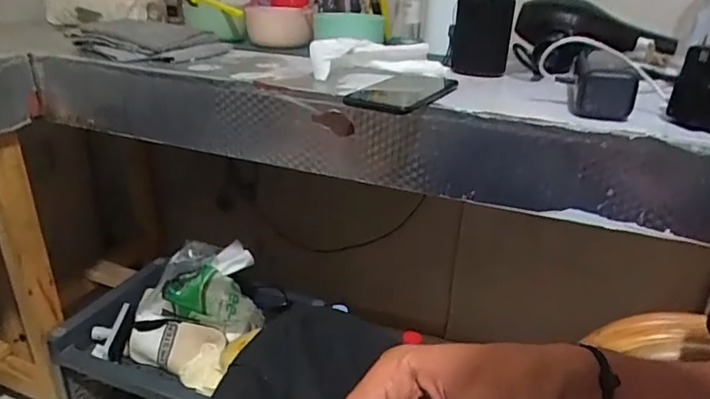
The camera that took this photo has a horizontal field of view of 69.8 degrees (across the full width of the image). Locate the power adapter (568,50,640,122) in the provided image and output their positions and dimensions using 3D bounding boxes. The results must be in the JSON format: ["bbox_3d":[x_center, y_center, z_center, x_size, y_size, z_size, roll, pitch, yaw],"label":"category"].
[{"bbox_3d":[0.241,-0.112,0.494,0.057,0.057,0.046,13,27,22],"label":"power adapter"}]

